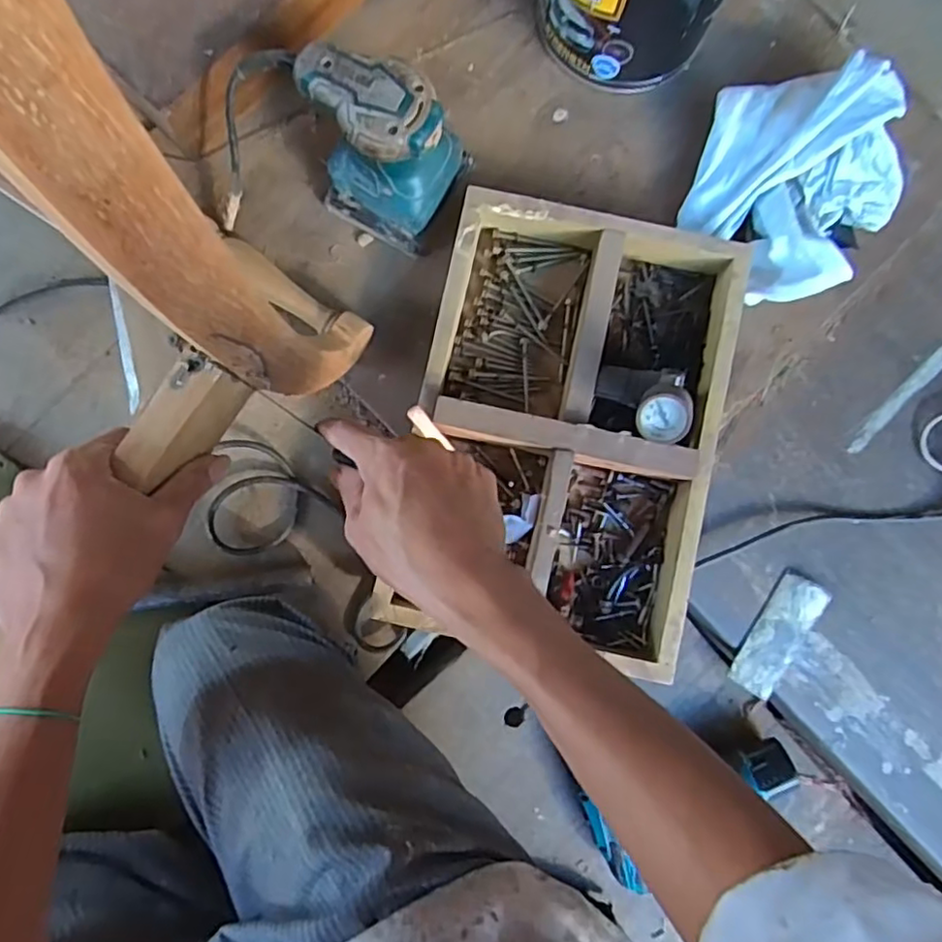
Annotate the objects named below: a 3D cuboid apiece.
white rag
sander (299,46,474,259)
[{"bbox_3d":[0.293,-0.257,0.579,0.172,0.071,0.217,17,86,-2],"label":"white rag"},{"bbox_3d":[-0.081,-0.269,0.534,0.131,0.134,0.091,30,86,-1],"label":"sander"}]

